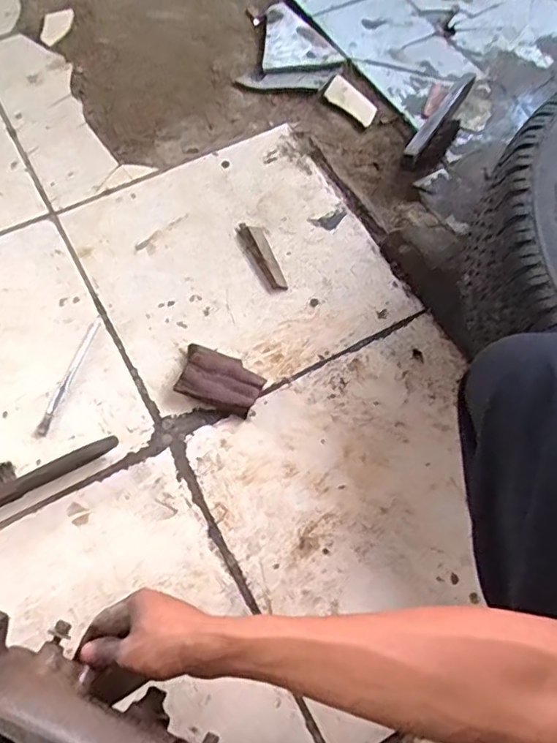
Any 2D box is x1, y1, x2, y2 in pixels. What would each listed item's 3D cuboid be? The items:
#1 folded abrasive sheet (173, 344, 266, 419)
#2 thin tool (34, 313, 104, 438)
[{"bbox_3d":[-0.076,0.011,0.746,0.107,0.025,0.070,21,67,6],"label":"folded abrasive sheet"},{"bbox_3d":[-0.273,0.003,0.750,0.016,0.004,0.176,17,66,4],"label":"thin tool"}]

